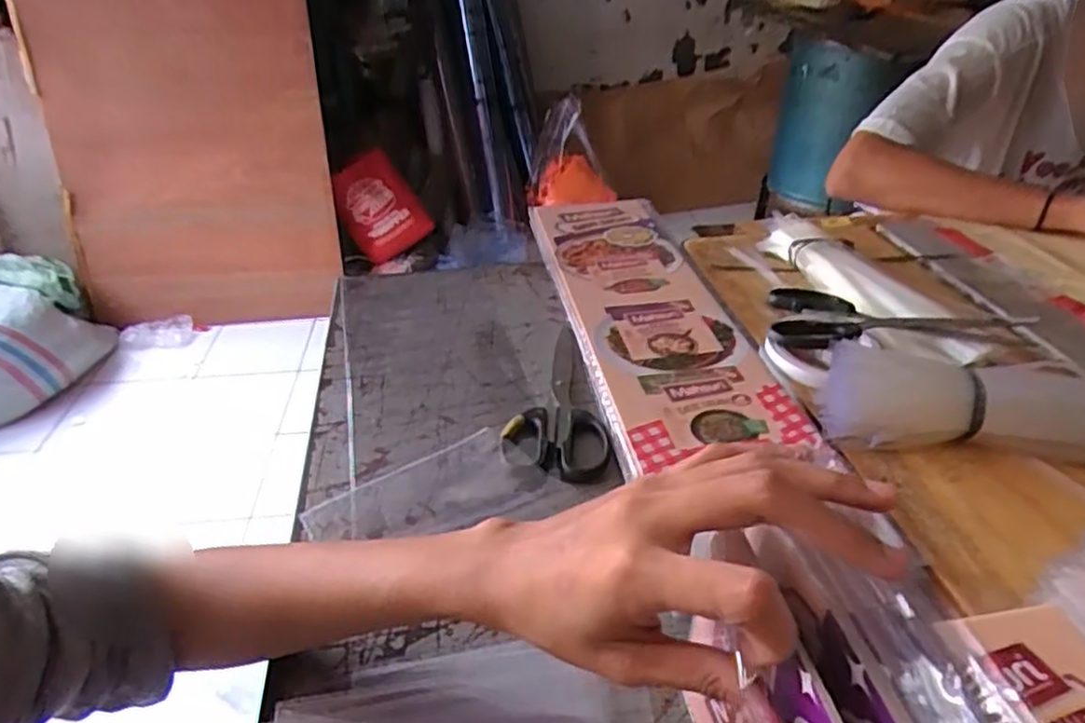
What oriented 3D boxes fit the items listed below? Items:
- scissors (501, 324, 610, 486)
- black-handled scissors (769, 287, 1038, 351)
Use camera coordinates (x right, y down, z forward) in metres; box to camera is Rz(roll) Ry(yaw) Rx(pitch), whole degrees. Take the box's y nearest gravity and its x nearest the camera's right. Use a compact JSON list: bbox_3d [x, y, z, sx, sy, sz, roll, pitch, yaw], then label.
[{"bbox_3d":[0.015,0.028,0.548,0.075,0.004,0.202,4,33,5],"label":"scissors"},{"bbox_3d":[0.301,-0.041,0.593,0.217,0.015,0.126,1,33,1],"label":"black-handled scissors"}]

